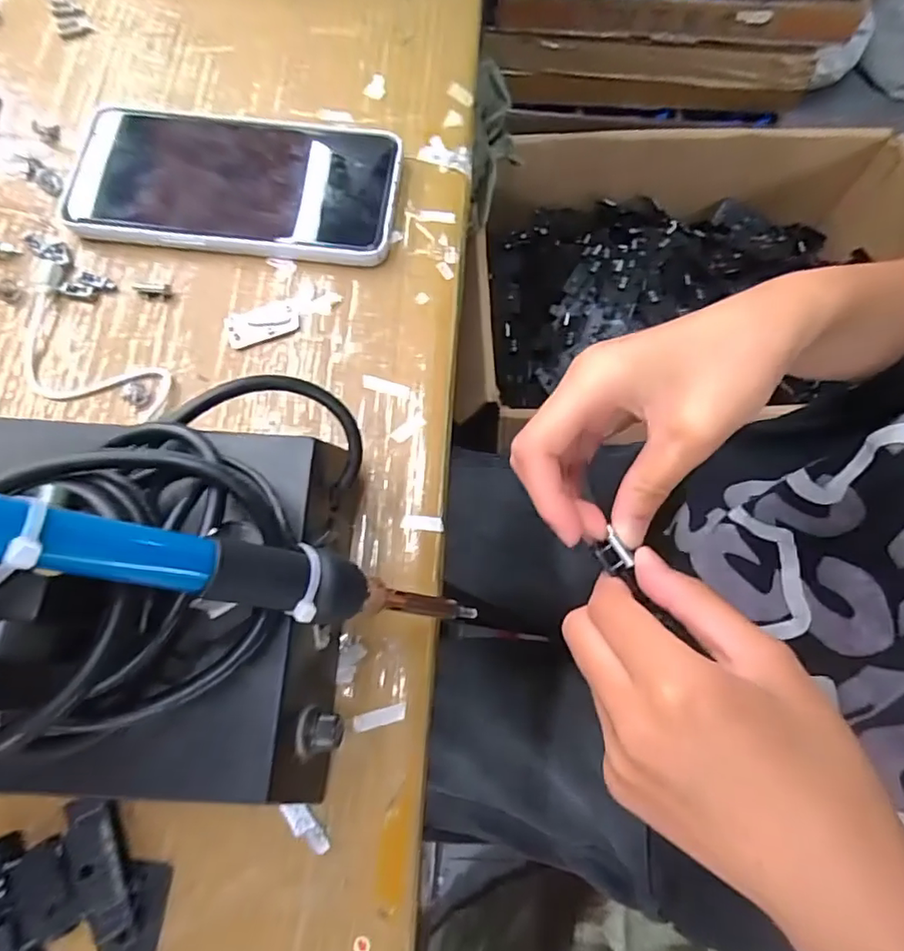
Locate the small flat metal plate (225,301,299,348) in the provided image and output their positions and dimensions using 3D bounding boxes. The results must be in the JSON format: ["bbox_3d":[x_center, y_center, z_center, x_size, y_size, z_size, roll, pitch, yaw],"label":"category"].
[{"bbox_3d":[-0.093,-0.074,0.273,0.034,0.006,0.016,-20,75,-8],"label":"small flat metal plate"}]

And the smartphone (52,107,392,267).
[{"bbox_3d":[-0.117,-0.155,0.292,0.176,0.015,0.083,7,73,0],"label":"smartphone"}]

